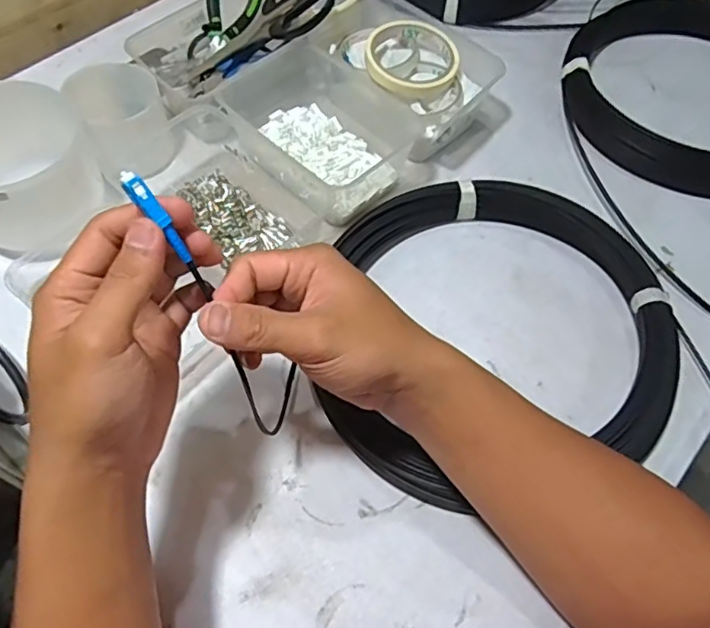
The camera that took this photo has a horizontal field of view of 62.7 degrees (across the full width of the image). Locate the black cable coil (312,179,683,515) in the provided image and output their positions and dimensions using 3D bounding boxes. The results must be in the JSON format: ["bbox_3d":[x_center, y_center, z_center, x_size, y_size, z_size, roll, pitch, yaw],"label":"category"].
[{"bbox_3d":[0.119,0.010,0.473,0.276,0.041,0.281,1,58,-2],"label":"black cable coil"}]

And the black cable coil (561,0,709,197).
[{"bbox_3d":[0.367,-0.237,0.624,0.277,0.041,0.250,31,62,16],"label":"black cable coil"}]

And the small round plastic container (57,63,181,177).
[{"bbox_3d":[-0.221,-0.189,0.554,0.077,0.074,0.086,-23,62,-16],"label":"small round plastic container"}]

